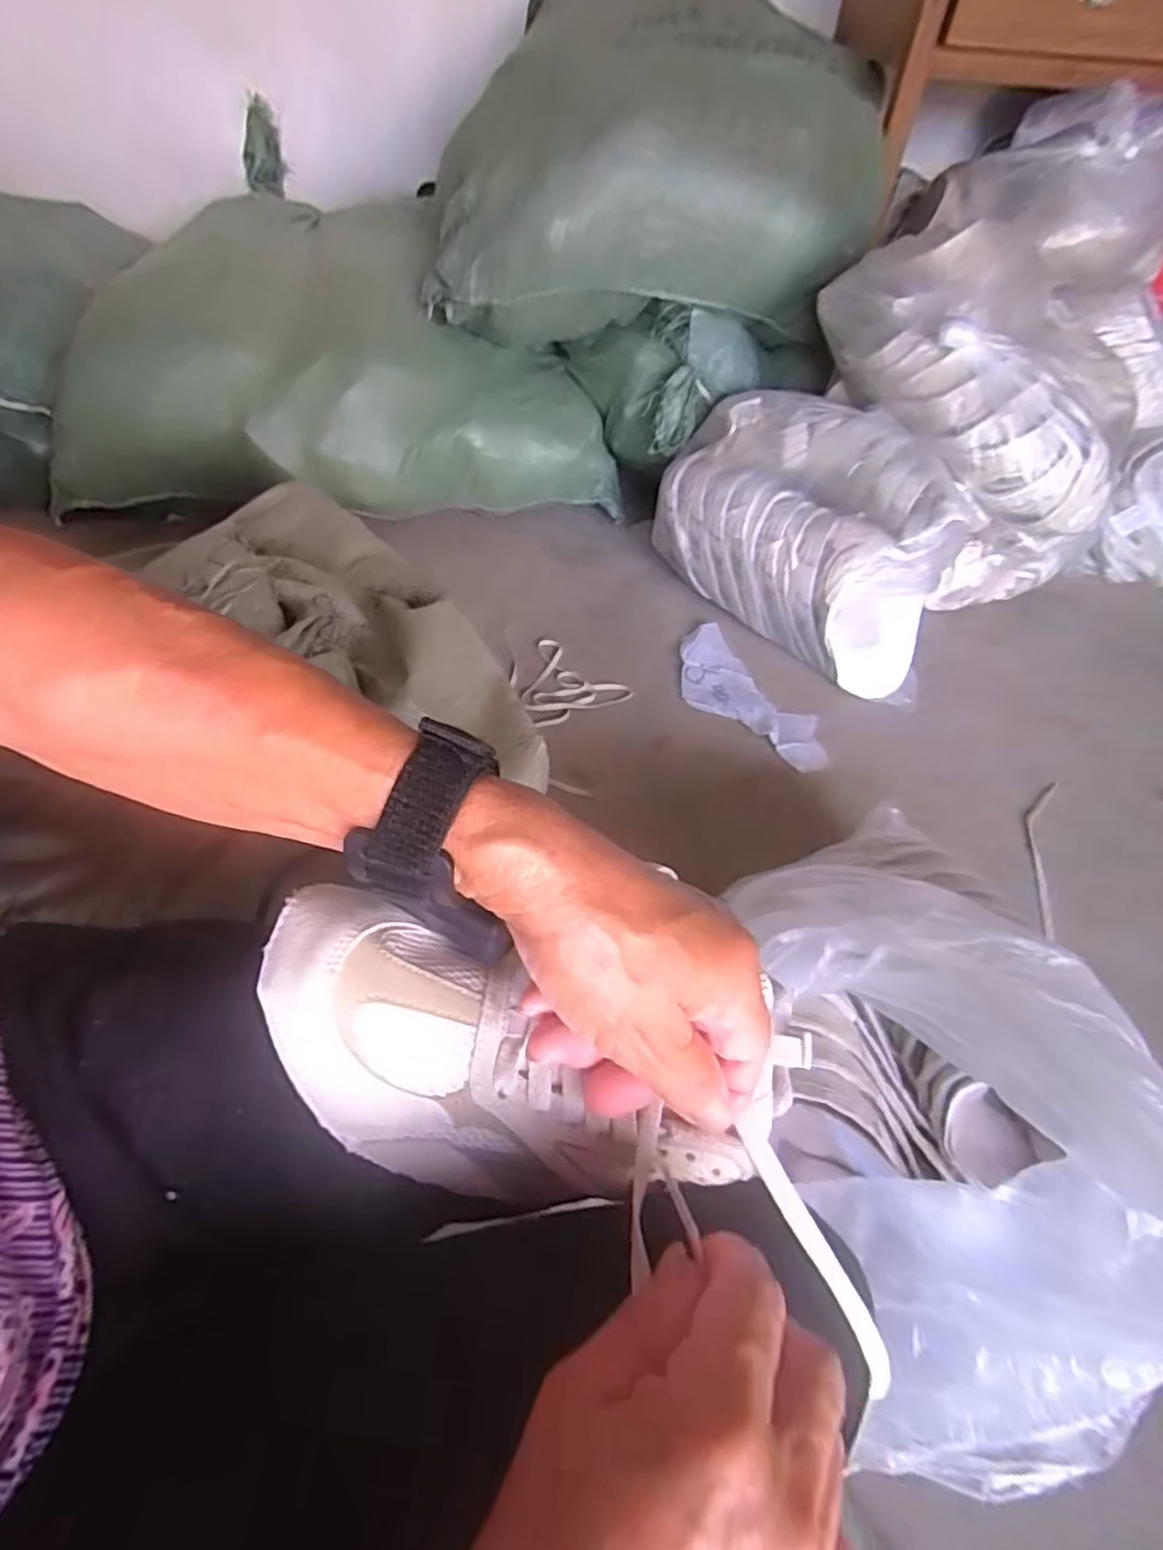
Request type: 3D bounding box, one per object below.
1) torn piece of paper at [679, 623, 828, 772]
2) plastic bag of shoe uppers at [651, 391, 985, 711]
[{"bbox_3d":[0.236,-0.112,0.995,0.126,0.026,0.302,-26,55,-23],"label":"torn piece of paper"},{"bbox_3d":[0.326,-0.361,1.026,0.487,0.286,0.217,34,56,24],"label":"plastic bag of shoe uppers"}]

